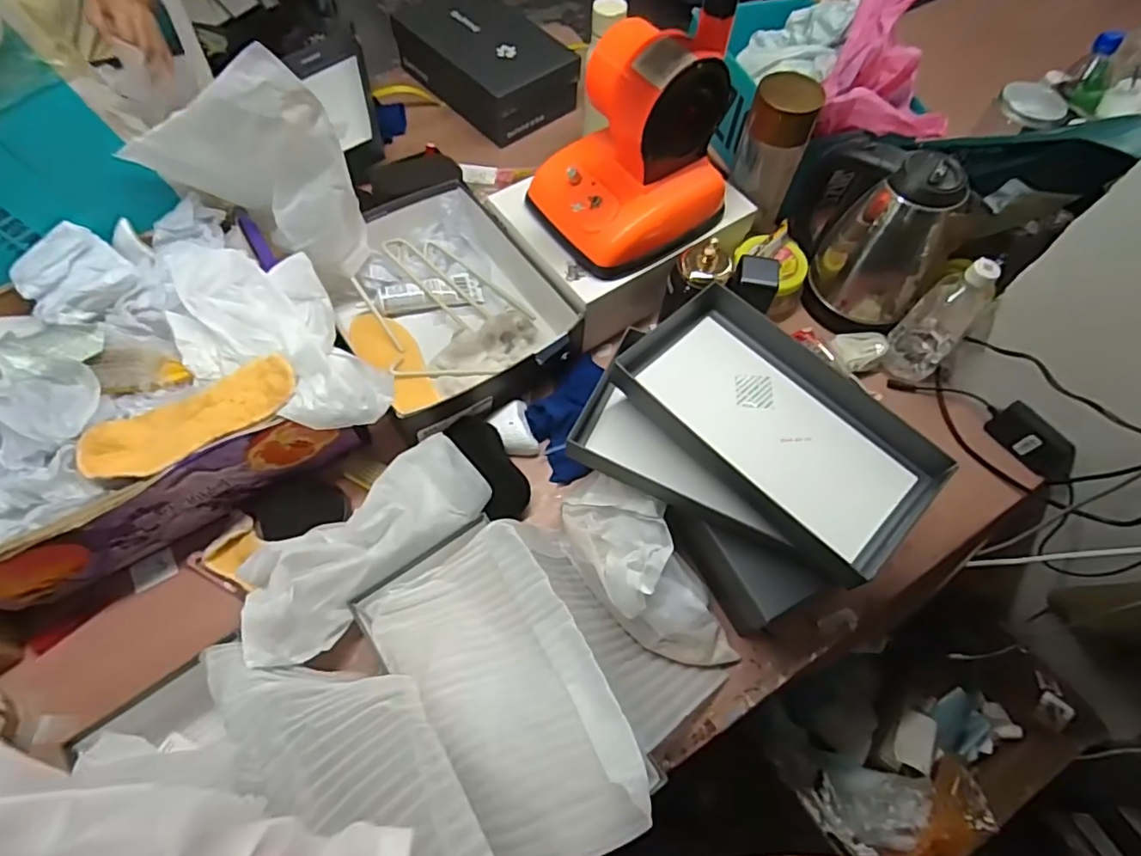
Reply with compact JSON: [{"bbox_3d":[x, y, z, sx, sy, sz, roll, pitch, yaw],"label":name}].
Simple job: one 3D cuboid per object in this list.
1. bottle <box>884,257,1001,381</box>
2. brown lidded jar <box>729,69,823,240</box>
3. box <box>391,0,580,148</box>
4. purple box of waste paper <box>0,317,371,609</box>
[{"bbox_3d":[0.472,-0.133,0.744,0.072,0.182,0.060,24,64,9],"label":"bottle"},{"bbox_3d":[0.267,-0.366,0.799,0.080,0.188,0.067,9,63,2],"label":"brown lidded jar"},{"bbox_3d":[-0.143,-0.640,1.035,0.181,0.091,0.324,-38,70,-20],"label":"box"},{"bbox_3d":[-0.488,-0.023,0.643,0.397,0.143,0.298,-25,66,-15],"label":"purple box of waste paper"}]

